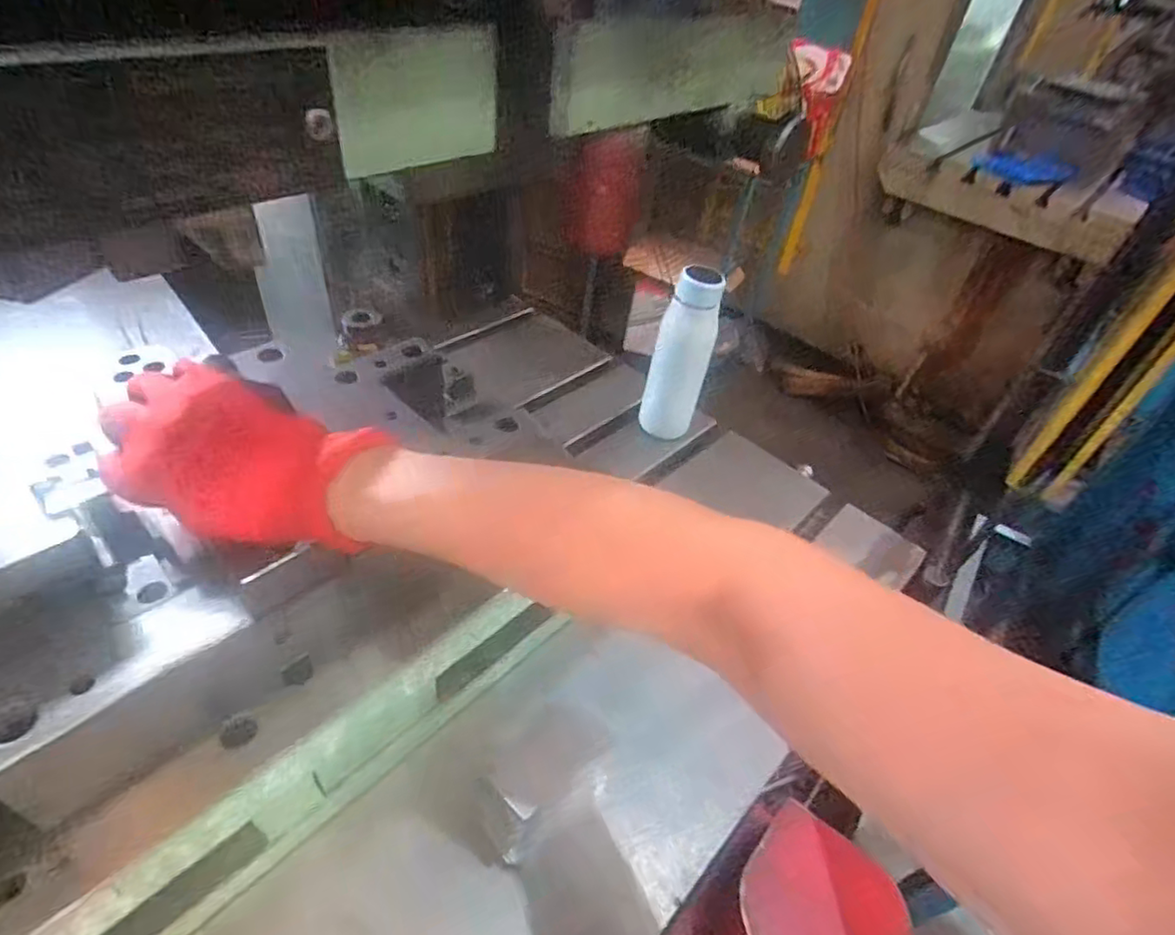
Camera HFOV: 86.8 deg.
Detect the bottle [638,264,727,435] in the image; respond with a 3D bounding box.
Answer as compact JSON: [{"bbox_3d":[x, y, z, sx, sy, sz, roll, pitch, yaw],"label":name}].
[{"bbox_3d":[0.114,-0.138,0.766,0.068,0.209,0.059,9,42,2],"label":"bottle"}]

